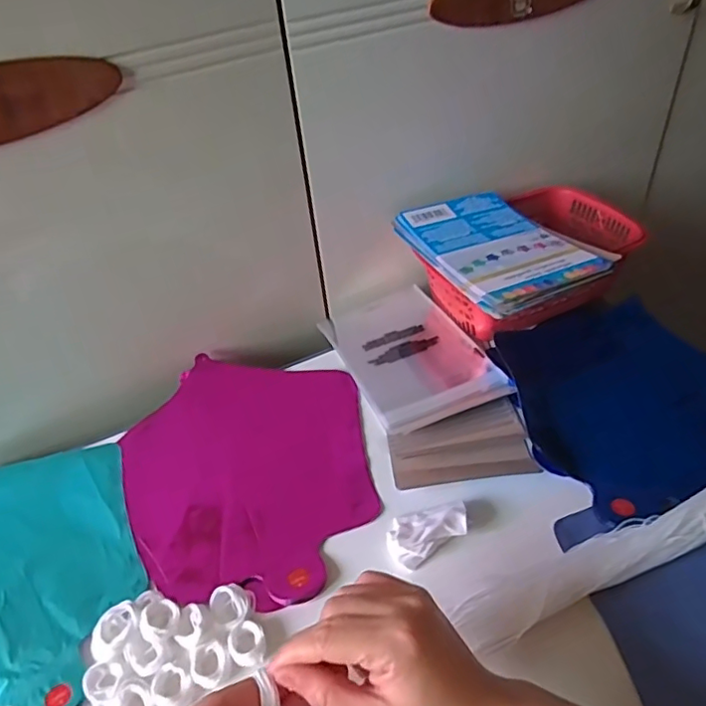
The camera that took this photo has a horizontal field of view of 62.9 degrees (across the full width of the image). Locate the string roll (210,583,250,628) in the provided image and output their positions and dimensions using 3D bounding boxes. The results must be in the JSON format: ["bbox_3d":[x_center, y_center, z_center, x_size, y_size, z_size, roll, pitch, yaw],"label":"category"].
[{"bbox_3d":[-0.083,0.169,0.388,0.024,0.007,0.028,-28,45,-22],"label":"string roll"}]

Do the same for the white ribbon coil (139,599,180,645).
[{"bbox_3d":[-0.126,0.177,0.380,0.025,0.016,0.027,-25,44,-19],"label":"white ribbon coil"}]

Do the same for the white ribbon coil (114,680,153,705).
[{"bbox_3d":[-0.134,0.215,0.351,0.023,0.007,0.029,-31,47,-25],"label":"white ribbon coil"}]

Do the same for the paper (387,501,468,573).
[{"bbox_3d":[0.054,0.129,0.414,0.058,0.015,0.040,-9,41,-3],"label":"paper"}]

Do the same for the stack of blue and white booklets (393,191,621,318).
[{"bbox_3d":[0.129,-0.103,0.533,0.122,0.016,0.185,-21,43,-16],"label":"stack of blue and white booklets"}]

